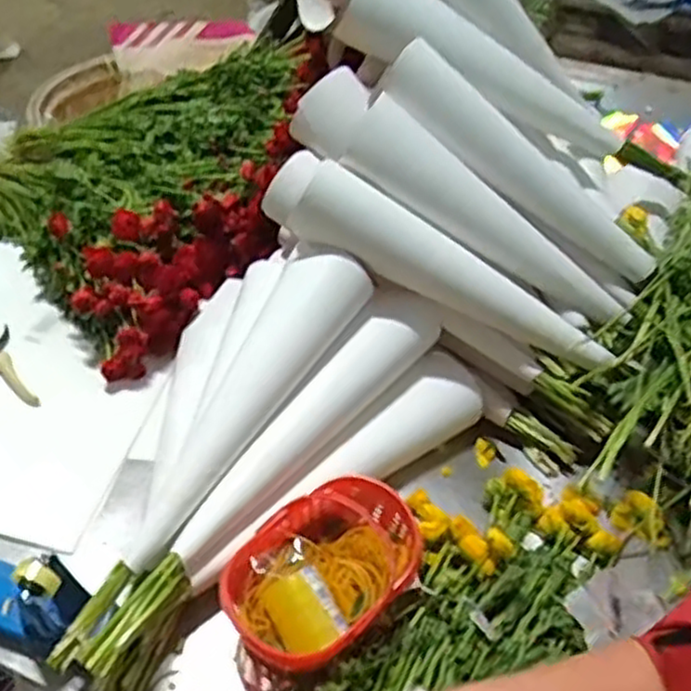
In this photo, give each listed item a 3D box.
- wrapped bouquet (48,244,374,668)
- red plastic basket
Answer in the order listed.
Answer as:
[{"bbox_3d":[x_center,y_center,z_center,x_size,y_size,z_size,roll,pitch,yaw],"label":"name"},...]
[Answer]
[{"bbox_3d":[-0.134,0.093,0.769,0.091,0.067,0.492,26,67,21],"label":"wrapped bouquet"},{"bbox_3d":[-0.022,0.228,0.735,0.143,0.074,0.202,32,51,26],"label":"red plastic basket"}]

